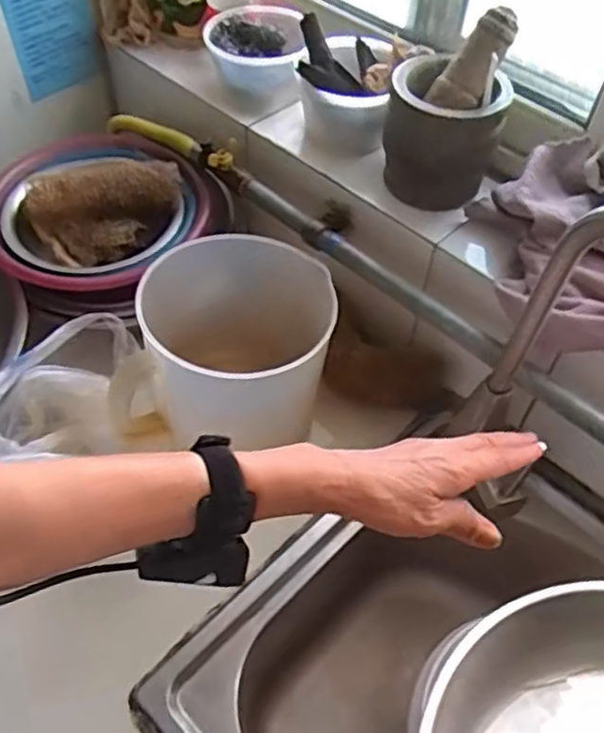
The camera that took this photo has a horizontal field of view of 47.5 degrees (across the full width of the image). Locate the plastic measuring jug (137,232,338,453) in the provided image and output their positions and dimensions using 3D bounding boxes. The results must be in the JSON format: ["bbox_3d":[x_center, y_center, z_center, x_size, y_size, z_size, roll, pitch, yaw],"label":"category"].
[{"bbox_3d":[-0.056,-0.016,0.626,0.160,0.161,0.158,-4,53,-8],"label":"plastic measuring jug"}]

